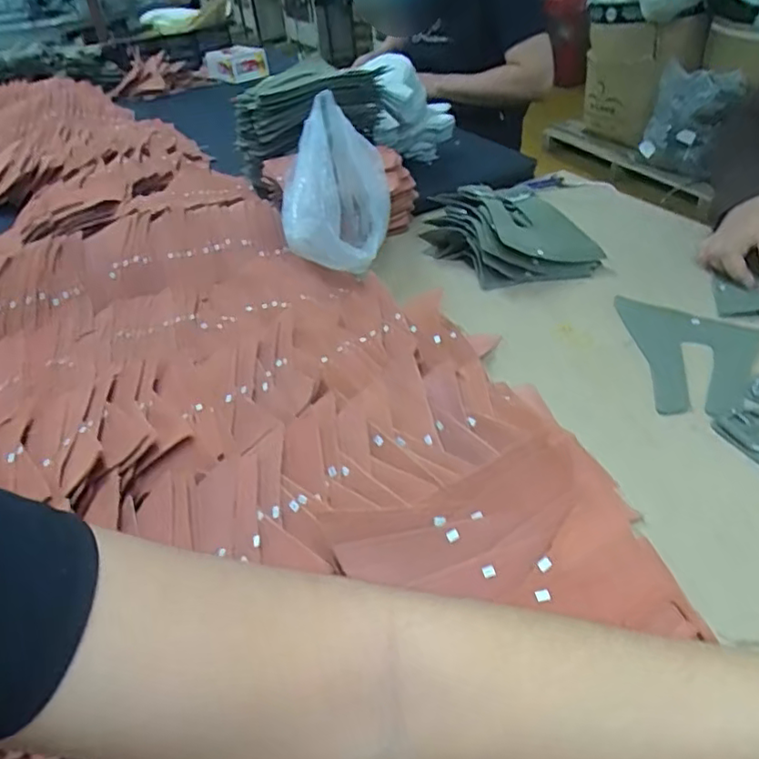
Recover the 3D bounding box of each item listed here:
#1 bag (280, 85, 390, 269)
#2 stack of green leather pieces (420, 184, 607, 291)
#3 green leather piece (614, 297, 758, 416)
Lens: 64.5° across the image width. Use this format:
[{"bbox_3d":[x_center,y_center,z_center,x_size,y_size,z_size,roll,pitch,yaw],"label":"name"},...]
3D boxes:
[{"bbox_3d":[-0.057,-0.238,0.752,0.131,0.175,0.139,-3,39,4],"label":"bag"},{"bbox_3d":[0.170,-0.183,0.771,0.196,0.089,0.121,-8,39,-2],"label":"stack of green leather pieces"},{"bbox_3d":[0.330,-0.028,0.617,0.130,0.006,0.187,0,39,8],"label":"green leather piece"}]

